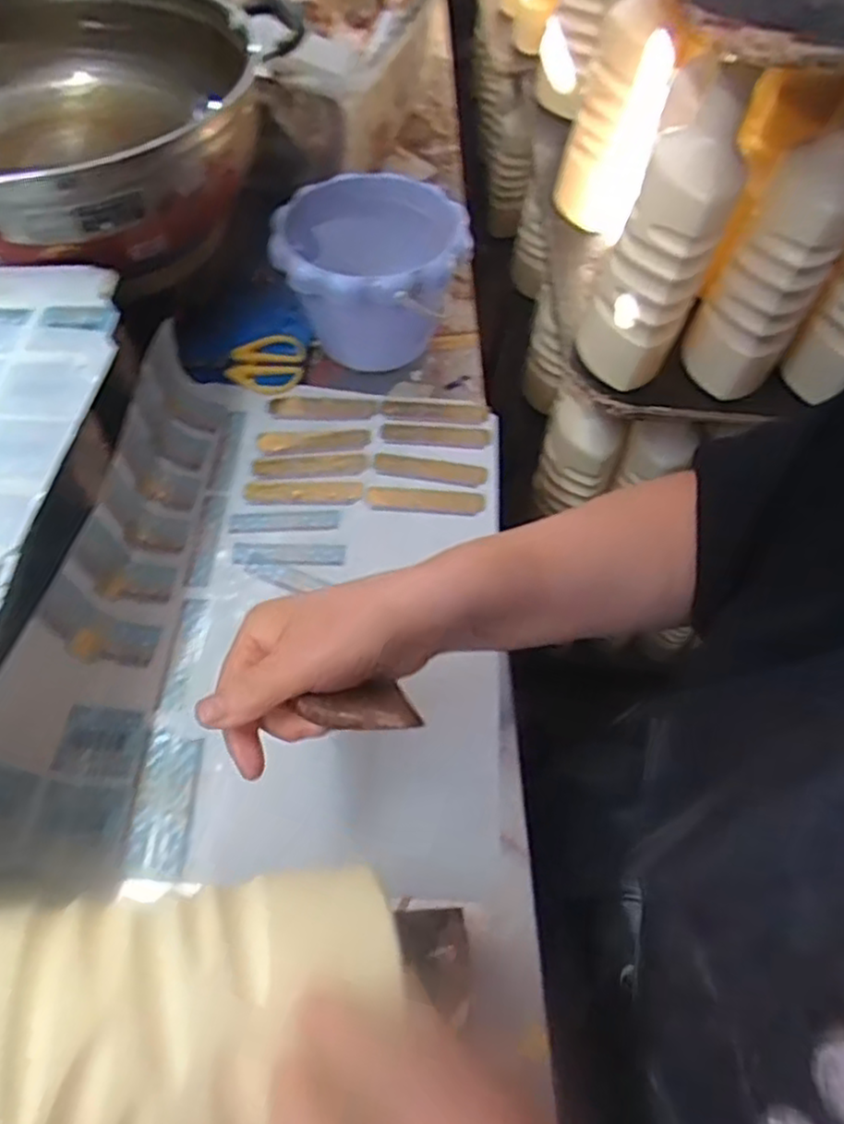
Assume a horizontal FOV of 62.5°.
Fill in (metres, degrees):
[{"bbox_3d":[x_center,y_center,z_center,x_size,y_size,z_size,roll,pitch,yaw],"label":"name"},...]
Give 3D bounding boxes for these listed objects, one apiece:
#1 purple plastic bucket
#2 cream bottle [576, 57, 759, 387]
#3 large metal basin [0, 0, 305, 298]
[{"bbox_3d":[-0.044,-0.241,0.606,0.153,0.116,0.142,1,58,-1],"label":"purple plastic bucket"},{"bbox_3d":[0.182,-0.242,0.530,0.072,0.217,0.076,19,57,8],"label":"cream bottle"},{"bbox_3d":[-0.297,-0.355,0.565,0.326,0.100,0.322,2,57,-3],"label":"large metal basin"}]

